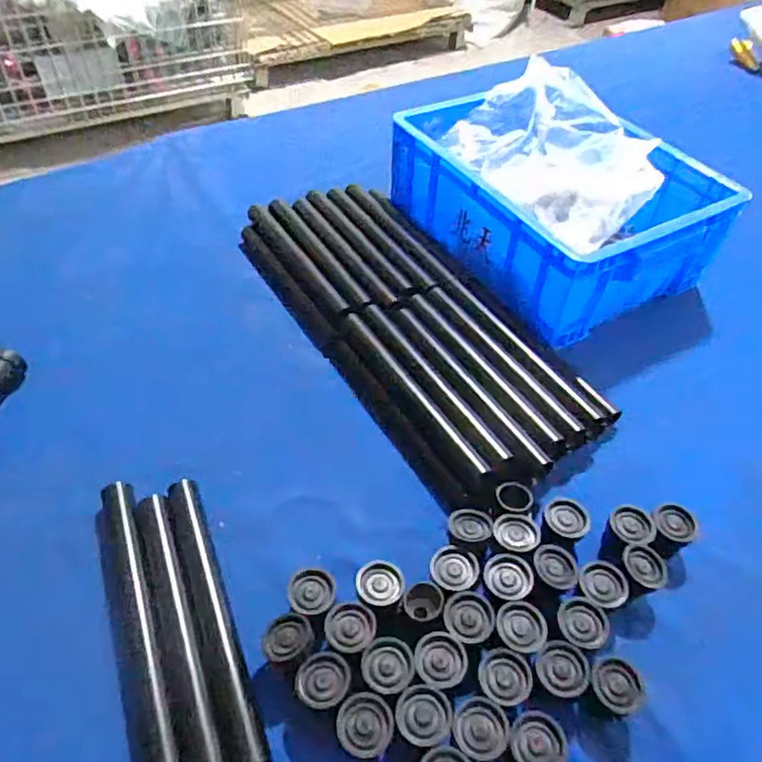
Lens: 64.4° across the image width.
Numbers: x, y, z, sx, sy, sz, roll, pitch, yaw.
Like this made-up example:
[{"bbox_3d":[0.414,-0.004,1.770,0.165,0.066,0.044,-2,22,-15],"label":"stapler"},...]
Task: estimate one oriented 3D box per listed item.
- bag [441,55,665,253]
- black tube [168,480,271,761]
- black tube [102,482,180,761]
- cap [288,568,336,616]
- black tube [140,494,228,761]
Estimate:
[{"bbox_3d":[0.203,-0.267,0.731,0.188,0.101,0.268,-18,52,-19],"label":"bag"},{"bbox_3d":[-0.124,0.168,0.448,0.023,0.021,0.218,-16,51,-17],"label":"black tube"},{"bbox_3d":[-0.177,0.170,0.441,0.025,0.024,0.217,-16,51,-17],"label":"black tube"},{"bbox_3d":[-0.052,0.162,0.448,0.033,0.034,0.034,2,48,-2],"label":"cap"},{"bbox_3d":[-0.148,0.180,0.438,0.027,0.021,0.218,-16,51,-17],"label":"black tube"}]

